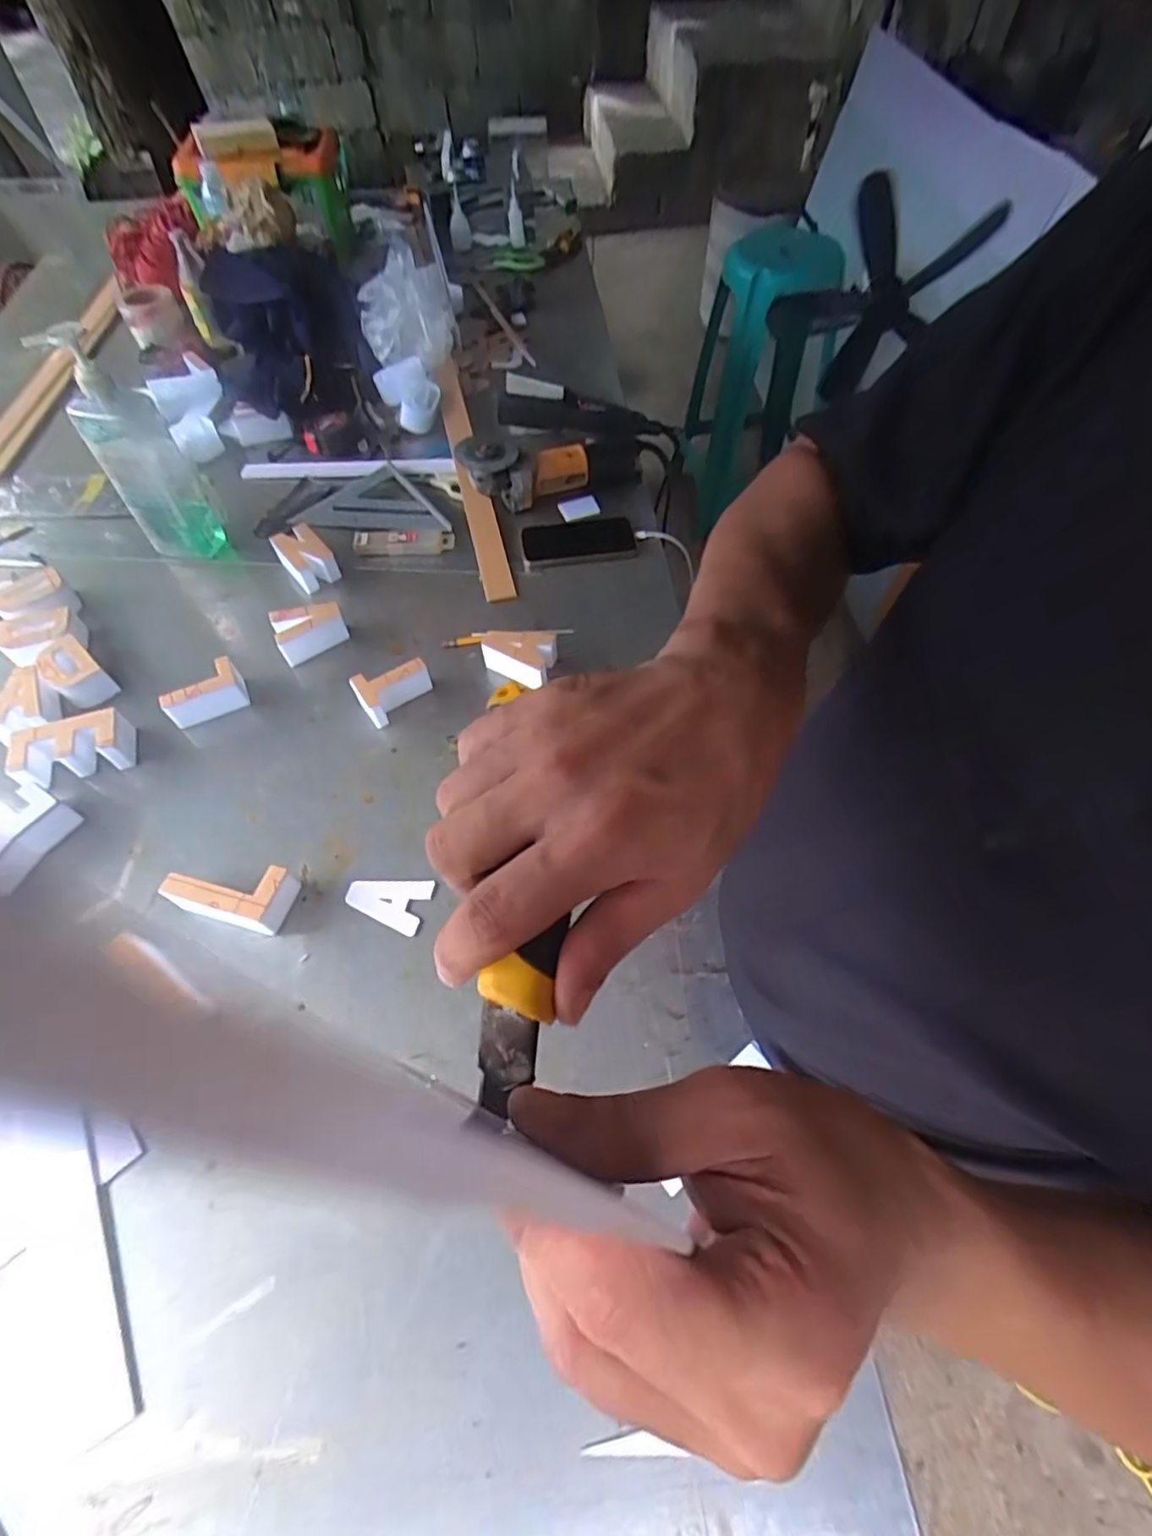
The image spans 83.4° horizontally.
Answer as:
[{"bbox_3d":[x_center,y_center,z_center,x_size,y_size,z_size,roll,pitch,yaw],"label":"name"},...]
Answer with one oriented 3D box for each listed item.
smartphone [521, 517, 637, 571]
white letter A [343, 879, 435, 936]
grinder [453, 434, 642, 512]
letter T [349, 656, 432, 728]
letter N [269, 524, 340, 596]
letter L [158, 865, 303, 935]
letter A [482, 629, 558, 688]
[{"bbox_3d":[0.003,-0.323,0.921,0.166,0.008,0.077,-12,68,-15],"label":"smartphone"},{"bbox_3d":[-0.189,0.132,0.650,0.083,0.007,0.054,15,60,7],"label":"white letter A"},{"bbox_3d":[-0.030,-0.444,0.963,0.298,0.080,0.097,-16,56,-25],"label":"grinder"},{"bbox_3d":[-0.211,-0.089,0.762,0.087,0.047,0.050,-23,62,-15],"label":"letter T"},{"bbox_3d":[-0.376,-0.293,0.902,0.061,0.048,0.086,-31,65,-19],"label":"letter N"},{"bbox_3d":[-0.339,0.118,0.634,0.112,0.045,0.058,12,59,5],"label":"letter L"},{"bbox_3d":[-0.071,-0.138,0.789,0.090,0.041,0.061,17,60,9],"label":"letter A"}]

